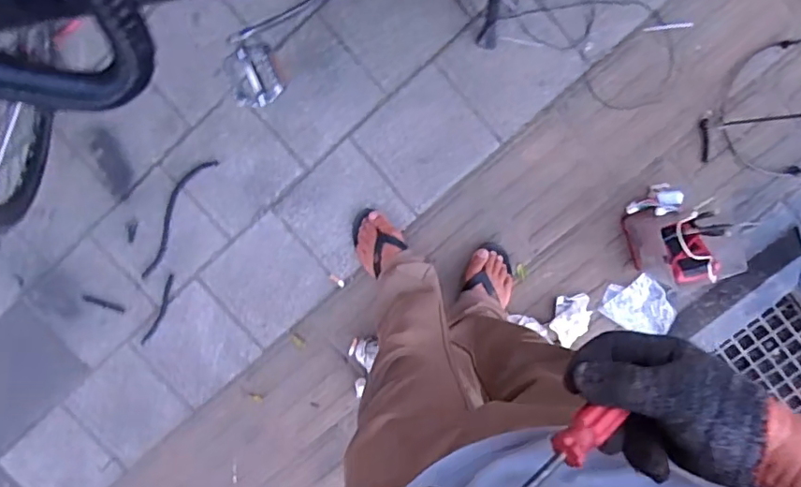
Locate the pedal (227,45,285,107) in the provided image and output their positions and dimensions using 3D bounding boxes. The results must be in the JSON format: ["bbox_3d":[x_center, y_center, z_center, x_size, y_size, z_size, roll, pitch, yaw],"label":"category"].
[{"bbox_3d":[-0.248,-0.277,0.886,0.091,0.040,0.091,-16,97,5],"label":"pedal"}]

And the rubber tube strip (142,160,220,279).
[{"bbox_3d":[-0.546,-0.069,1.256,0.066,0.016,0.339,35,100,-2],"label":"rubber tube strip"}]

